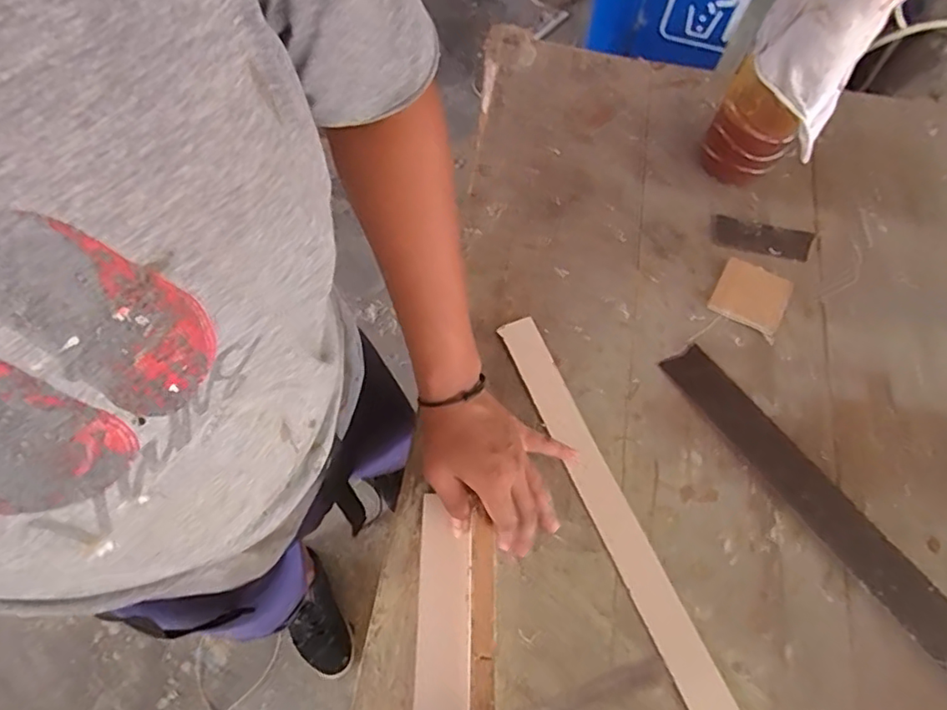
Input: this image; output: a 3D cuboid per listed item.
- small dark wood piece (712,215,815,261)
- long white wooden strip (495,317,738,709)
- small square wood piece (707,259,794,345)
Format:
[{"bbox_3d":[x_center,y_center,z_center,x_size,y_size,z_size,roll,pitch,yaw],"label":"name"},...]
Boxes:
[{"bbox_3d":[0.323,-0.129,0.643,0.109,0.006,0.041,11,66,1],"label":"small dark wood piece"},{"bbox_3d":[0.151,0.199,0.485,0.037,0.006,0.540,-21,69,-12],"label":"long white wooden strip"},{"bbox_3d":[0.292,-0.063,0.606,0.072,0.009,0.074,29,68,9],"label":"small square wood piece"}]

